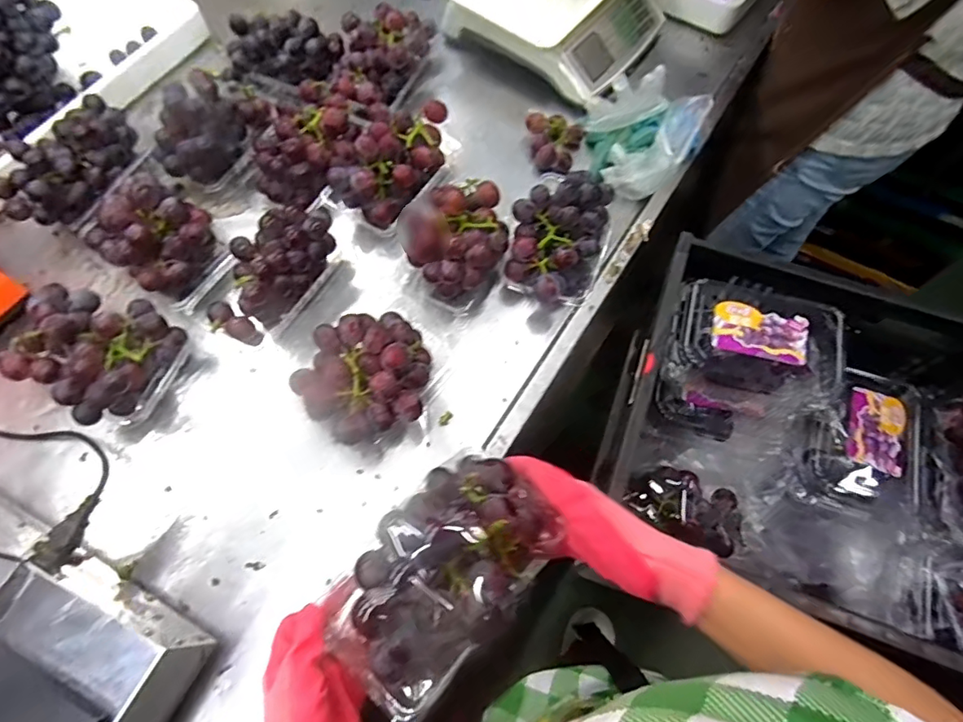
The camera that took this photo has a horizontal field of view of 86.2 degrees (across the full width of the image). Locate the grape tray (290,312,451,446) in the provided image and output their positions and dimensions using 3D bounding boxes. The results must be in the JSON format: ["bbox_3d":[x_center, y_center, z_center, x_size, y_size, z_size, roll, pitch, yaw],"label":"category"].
[{"bbox_3d":[-0.114,0.023,0.552,0.144,0.090,0.119,-32,69,-13],"label":"grape tray"}]

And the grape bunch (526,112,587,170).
[{"bbox_3d":[0.099,-0.310,0.737,0.080,0.051,0.075,0,66,0],"label":"grape bunch"}]

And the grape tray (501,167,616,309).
[{"bbox_3d":[0.095,-0.160,0.625,0.114,0.070,0.190,20,67,9],"label":"grape tray"}]

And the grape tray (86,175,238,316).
[{"bbox_3d":[-0.382,-0.143,0.618,0.148,0.093,0.120,37,71,15],"label":"grape tray"}]

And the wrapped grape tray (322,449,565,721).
[{"bbox_3d":[-0.029,0.148,0.367,0.103,0.077,0.174,38,71,16],"label":"wrapped grape tray"}]

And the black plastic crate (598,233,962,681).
[{"bbox_3d":[0.468,0.138,0.618,0.596,0.205,0.380,21,68,10],"label":"black plastic crate"}]

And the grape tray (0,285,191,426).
[{"bbox_3d":[-0.420,-0.013,0.562,0.156,0.078,0.137,27,69,12],"label":"grape tray"}]

